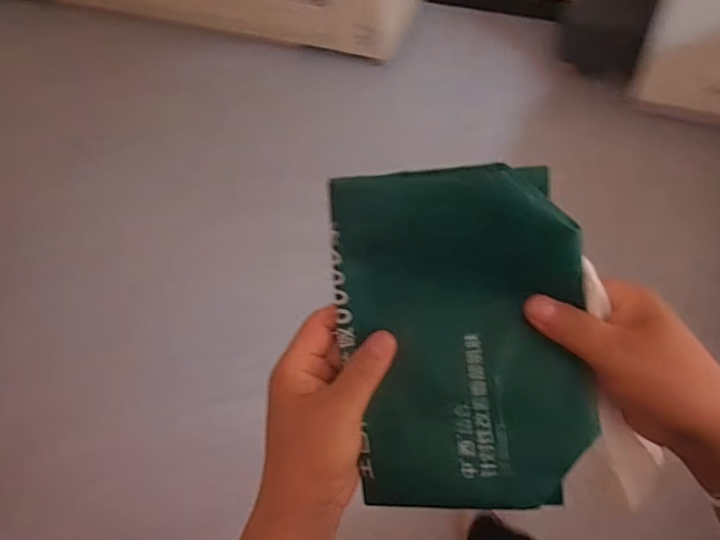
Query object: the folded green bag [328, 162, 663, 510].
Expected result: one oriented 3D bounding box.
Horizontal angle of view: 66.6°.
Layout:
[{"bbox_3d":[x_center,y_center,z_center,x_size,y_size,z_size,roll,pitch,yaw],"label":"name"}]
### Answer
[{"bbox_3d":[0.065,0.037,0.303,0.151,0.025,0.185,-6,96,14],"label":"folded green bag"}]

